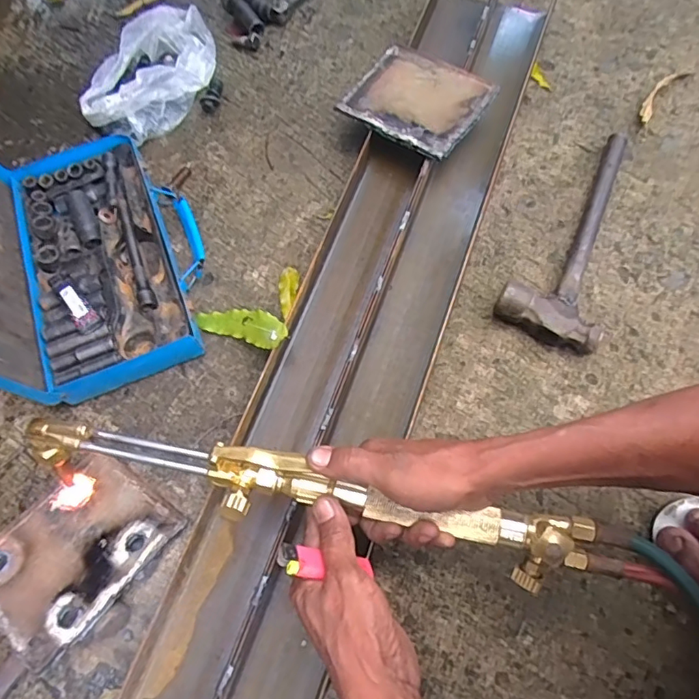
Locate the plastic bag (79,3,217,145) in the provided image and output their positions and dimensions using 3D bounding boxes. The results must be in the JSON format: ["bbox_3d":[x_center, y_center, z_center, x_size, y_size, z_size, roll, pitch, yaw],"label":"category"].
[{"bbox_3d":[-0.254,-0.375,0.698,0.128,0.064,0.233,12,72,7],"label":"plastic bag"}]

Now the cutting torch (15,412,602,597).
[{"bbox_3d":[-0.041,0.112,0.416,0.439,0.068,0.050,11,68,7],"label":"cutting torch"}]

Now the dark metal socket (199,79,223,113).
[{"bbox_3d":[-0.180,-0.332,0.696,0.025,0.022,0.045,3,66,7],"label":"dark metal socket"}]

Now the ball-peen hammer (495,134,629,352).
[{"bbox_3d":[0.254,-0.126,0.572,0.103,0.029,0.263,25,71,16],"label":"ball-peen hammer"}]

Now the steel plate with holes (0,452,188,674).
[{"bbox_3d":[-0.247,0.177,0.479,0.120,0.006,0.153,33,60,18],"label":"steel plate with holes"}]

